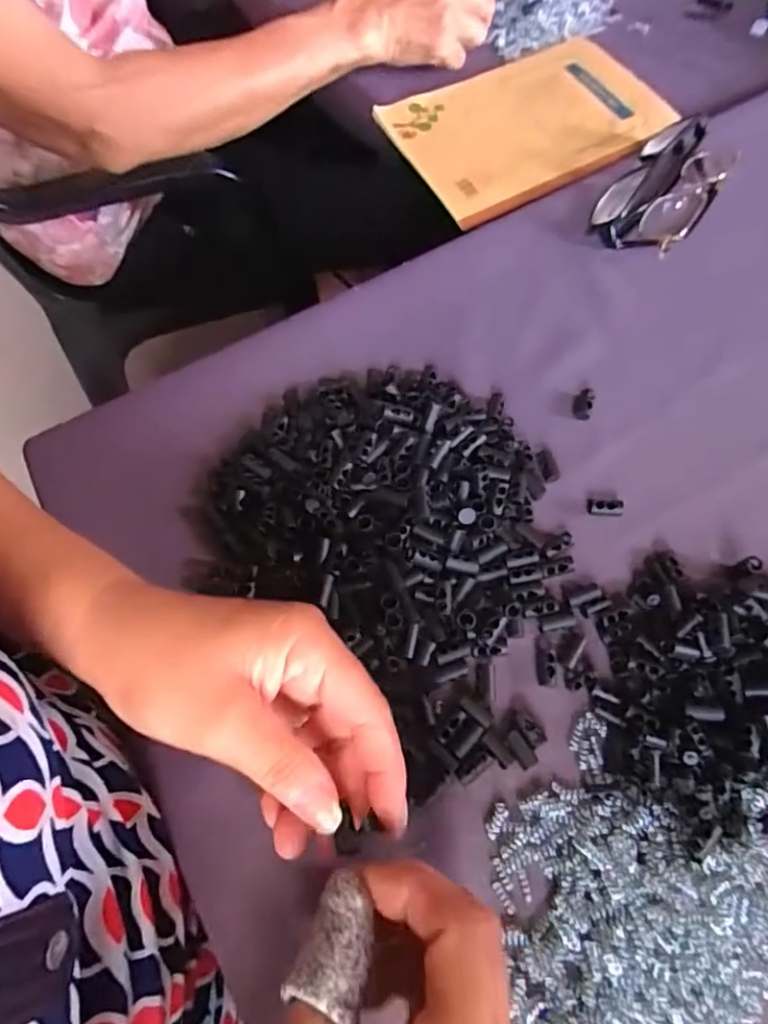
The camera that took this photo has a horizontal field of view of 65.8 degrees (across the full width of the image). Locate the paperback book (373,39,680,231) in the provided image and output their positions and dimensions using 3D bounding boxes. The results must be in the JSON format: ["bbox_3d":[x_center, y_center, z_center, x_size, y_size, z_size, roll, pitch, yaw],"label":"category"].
[{"bbox_3d":[0.116,-0.314,0.481,0.206,0.011,0.152,-25,67,-8],"label":"paperback book"}]

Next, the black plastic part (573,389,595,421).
[{"bbox_3d":[0.121,-0.065,0.360,0.011,0.010,0.018,17,68,10],"label":"black plastic part"}]

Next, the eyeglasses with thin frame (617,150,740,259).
[{"bbox_3d":[0.216,-0.225,0.417,0.034,0.029,0.131,36,72,17],"label":"eyeglasses with thin frame"}]

